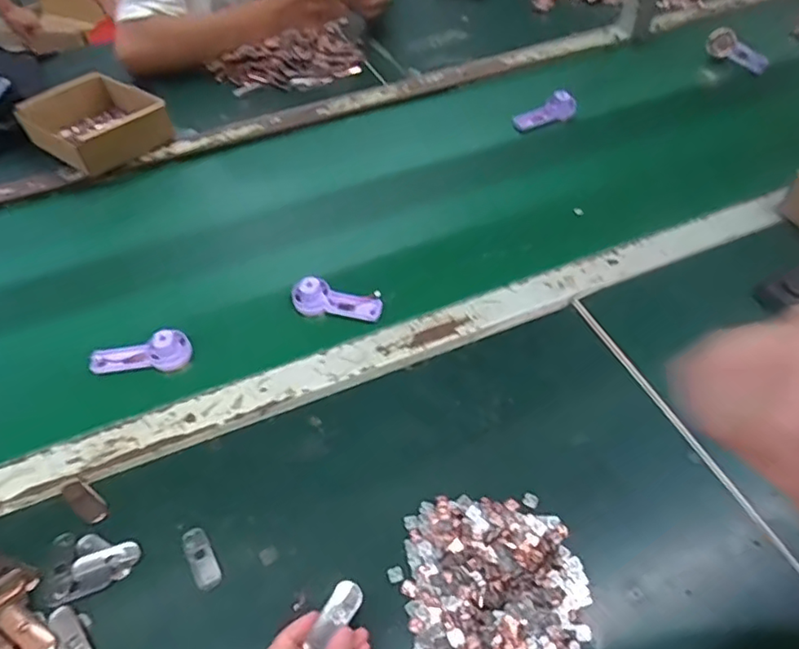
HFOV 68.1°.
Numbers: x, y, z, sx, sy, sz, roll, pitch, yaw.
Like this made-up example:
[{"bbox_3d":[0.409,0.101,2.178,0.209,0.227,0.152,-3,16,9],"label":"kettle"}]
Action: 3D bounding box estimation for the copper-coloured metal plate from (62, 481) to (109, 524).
[{"bbox_3d":[-0.267,0.150,0.501,0.053,0.006,0.019,29,57,25],"label":"copper-coloured metal plate"}]

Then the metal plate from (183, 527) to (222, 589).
[{"bbox_3d":[-0.156,0.183,0.464,0.020,0.004,0.051,-27,53,-19],"label":"metal plate"}]

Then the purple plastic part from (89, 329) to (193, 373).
[{"bbox_3d":[-0.260,0.028,0.587,0.099,0.033,0.032,-6,49,-3],"label":"purple plastic part"}]

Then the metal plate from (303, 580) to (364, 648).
[{"bbox_3d":[-0.043,0.195,0.395,0.019,0.009,0.047,27,50,19],"label":"metal plate"}]

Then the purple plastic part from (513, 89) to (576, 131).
[{"bbox_3d":[0.212,-0.309,0.867,0.089,0.029,0.043,-25,55,1],"label":"purple plastic part"}]

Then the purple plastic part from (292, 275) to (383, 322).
[{"bbox_3d":[-0.066,-0.028,0.629,0.094,0.031,0.029,5,50,7],"label":"purple plastic part"}]

